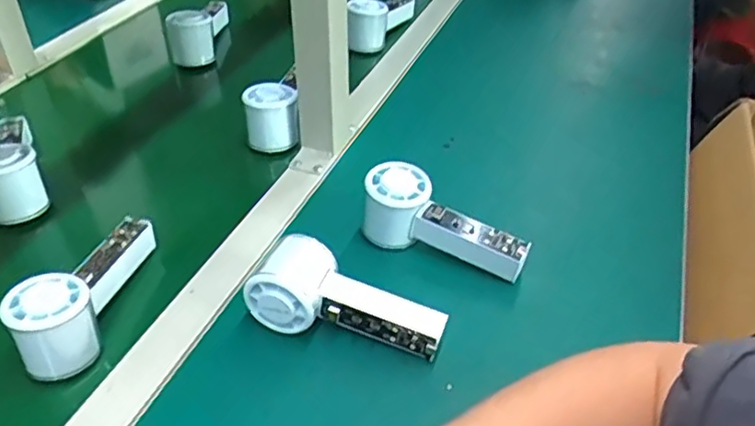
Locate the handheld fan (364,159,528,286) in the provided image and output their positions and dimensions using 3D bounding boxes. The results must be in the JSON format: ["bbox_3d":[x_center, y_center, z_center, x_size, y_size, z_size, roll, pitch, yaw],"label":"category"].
[{"bbox_3d":[0.055,0.016,0.577,0.148,0.068,0.046,28,43,8],"label":"handheld fan"}]

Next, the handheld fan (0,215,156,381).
[{"bbox_3d":[-0.230,0.060,0.521,0.052,0.071,0.143,7,38,6],"label":"handheld fan"}]

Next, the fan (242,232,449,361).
[{"bbox_3d":[-0.023,0.071,0.509,0.150,0.053,0.055,21,40,4],"label":"fan"}]

